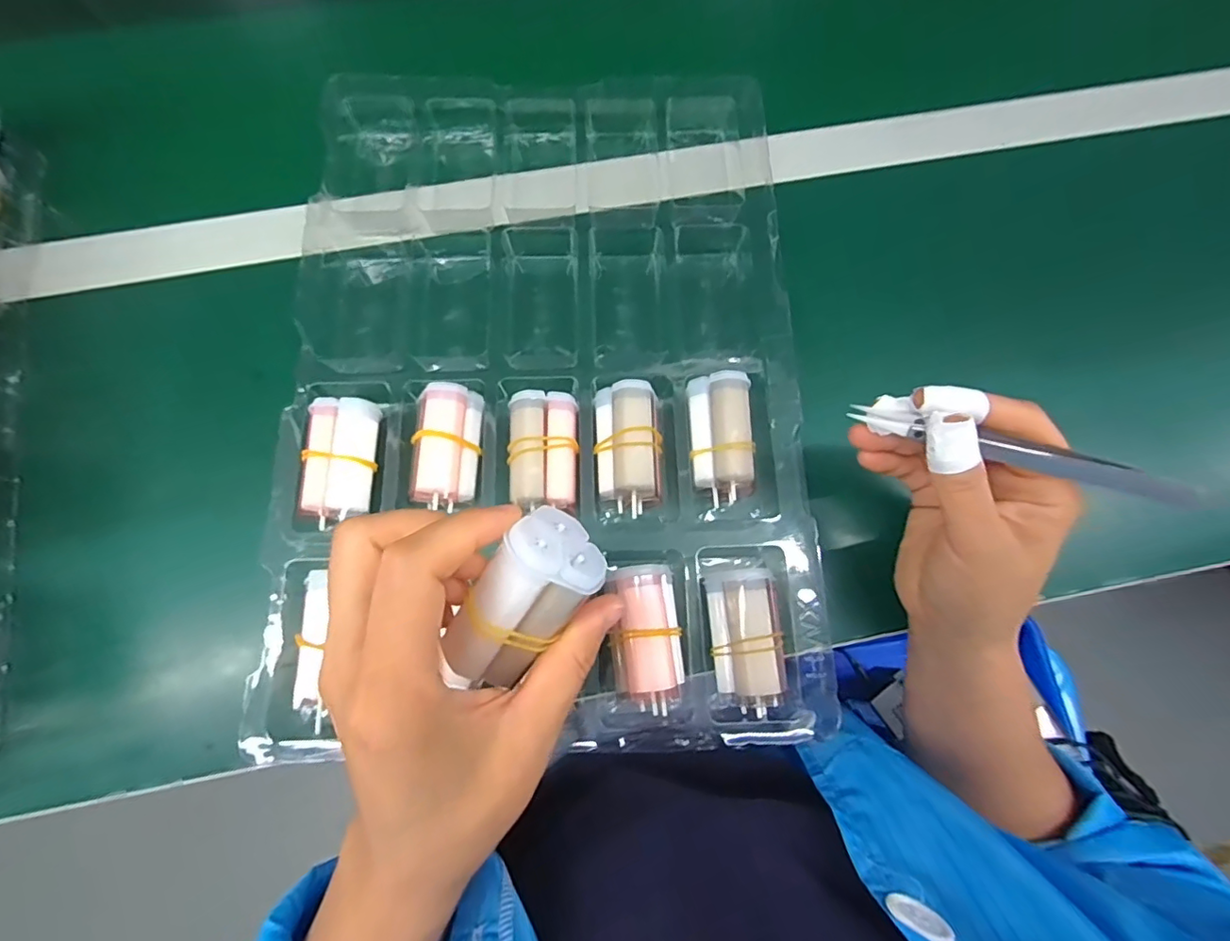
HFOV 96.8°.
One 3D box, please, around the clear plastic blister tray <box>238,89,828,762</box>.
[{"bbox_3d":[-0.039,-0.062,0.318,0.289,0.036,0.403,0,75,-2],"label":"clear plastic blister tray"}]

